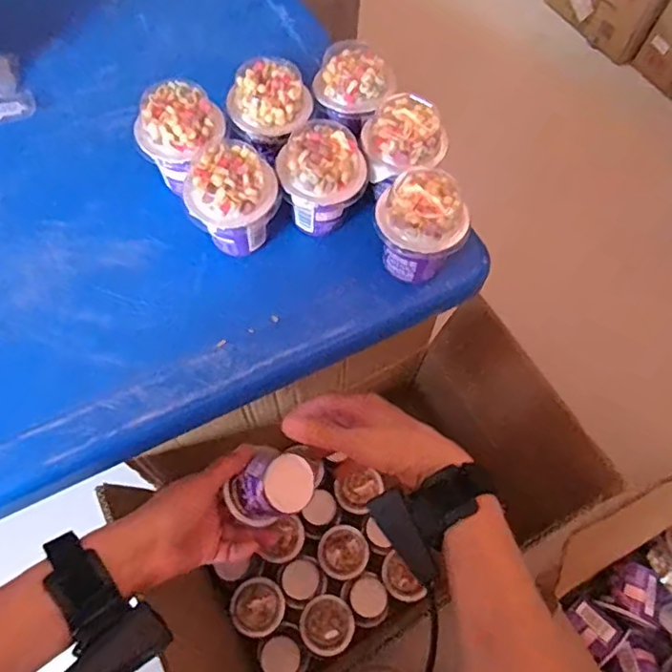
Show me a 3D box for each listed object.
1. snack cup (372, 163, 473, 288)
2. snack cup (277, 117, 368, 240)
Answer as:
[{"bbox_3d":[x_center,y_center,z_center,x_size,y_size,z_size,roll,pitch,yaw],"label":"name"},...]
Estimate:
[{"bbox_3d":[0.065,-0.083,0.430,0.067,0.068,0.059,24,67,9],"label":"snack cup"},{"bbox_3d":[-0.011,-0.122,0.444,0.063,0.069,0.058,1,65,-1],"label":"snack cup"}]

